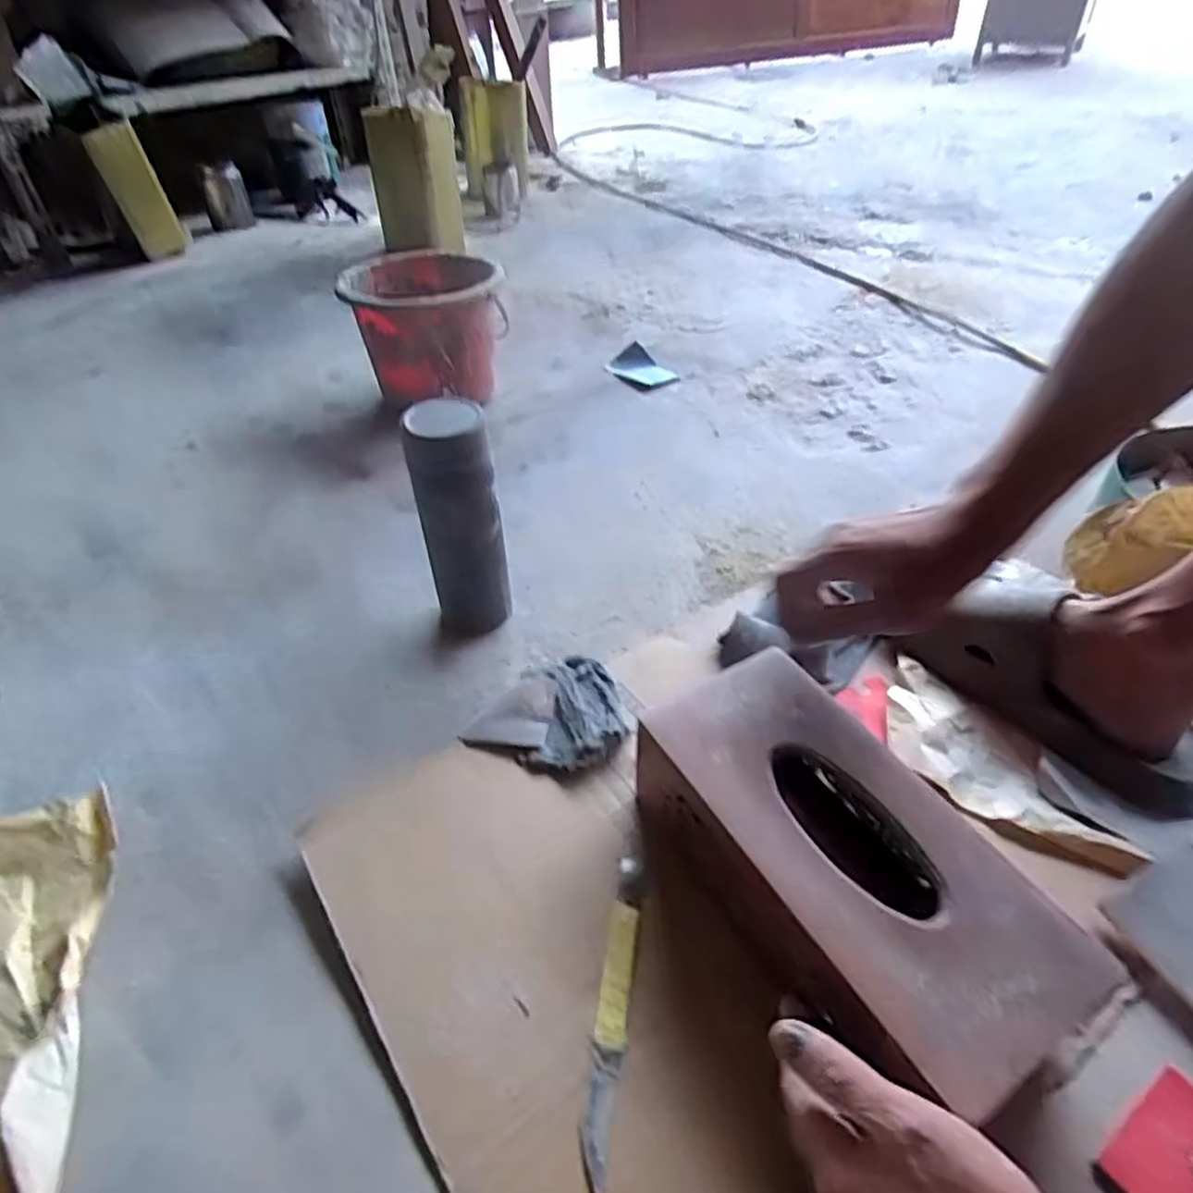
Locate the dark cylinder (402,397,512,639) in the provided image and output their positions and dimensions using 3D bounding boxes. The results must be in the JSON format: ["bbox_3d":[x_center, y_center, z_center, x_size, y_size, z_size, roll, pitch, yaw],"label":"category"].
[{"bbox_3d":[-0.119,-0.060,0.650,0.068,0.214,0.068,-9,44,-9],"label":"dark cylinder"}]

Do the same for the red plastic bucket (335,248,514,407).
[{"bbox_3d":[-0.232,-0.372,1.026,0.202,0.169,0.183,-5,43,-5],"label":"red plastic bucket"}]

